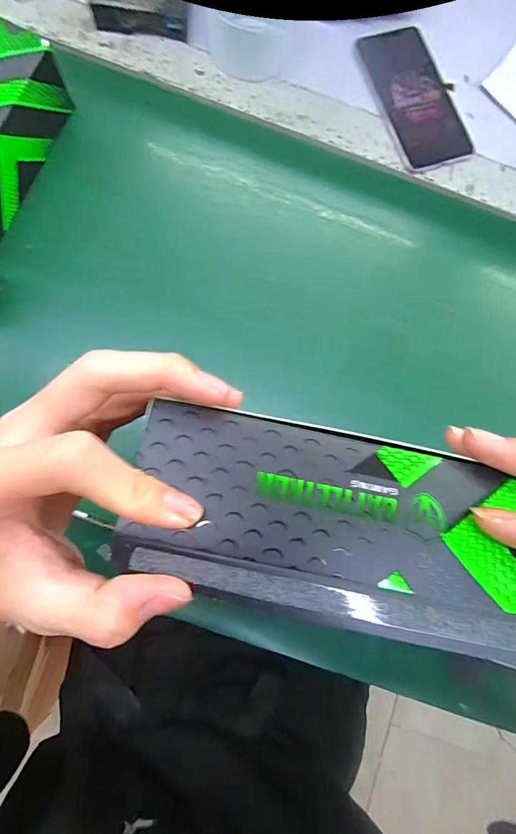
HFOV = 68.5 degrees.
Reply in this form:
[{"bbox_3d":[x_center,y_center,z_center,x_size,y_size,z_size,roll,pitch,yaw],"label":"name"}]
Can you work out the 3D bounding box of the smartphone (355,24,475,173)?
[{"bbox_3d":[0.159,-0.323,0.385,0.076,0.007,0.149,-20,83,-6],"label":"smartphone"}]

